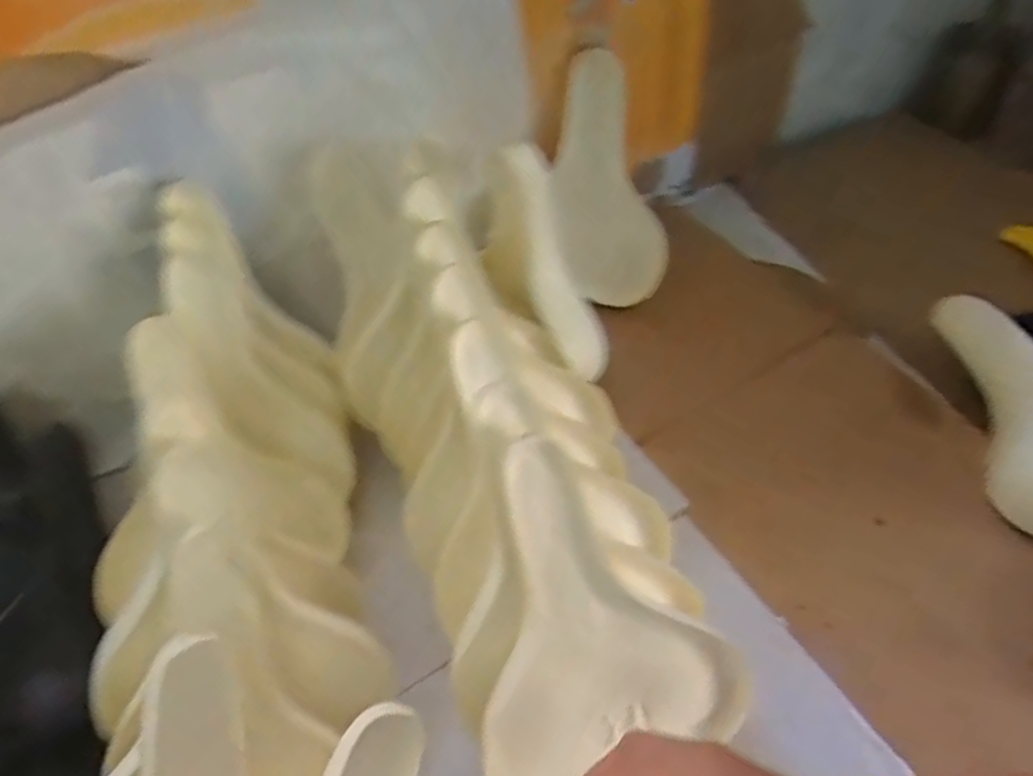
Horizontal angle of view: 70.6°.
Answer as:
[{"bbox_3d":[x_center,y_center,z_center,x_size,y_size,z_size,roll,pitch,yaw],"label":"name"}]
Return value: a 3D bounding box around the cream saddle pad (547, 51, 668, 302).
[{"bbox_3d":[0.081,-0.206,0.756,0.111,0.245,0.026,-9,21,28],"label":"cream saddle pad"}]

